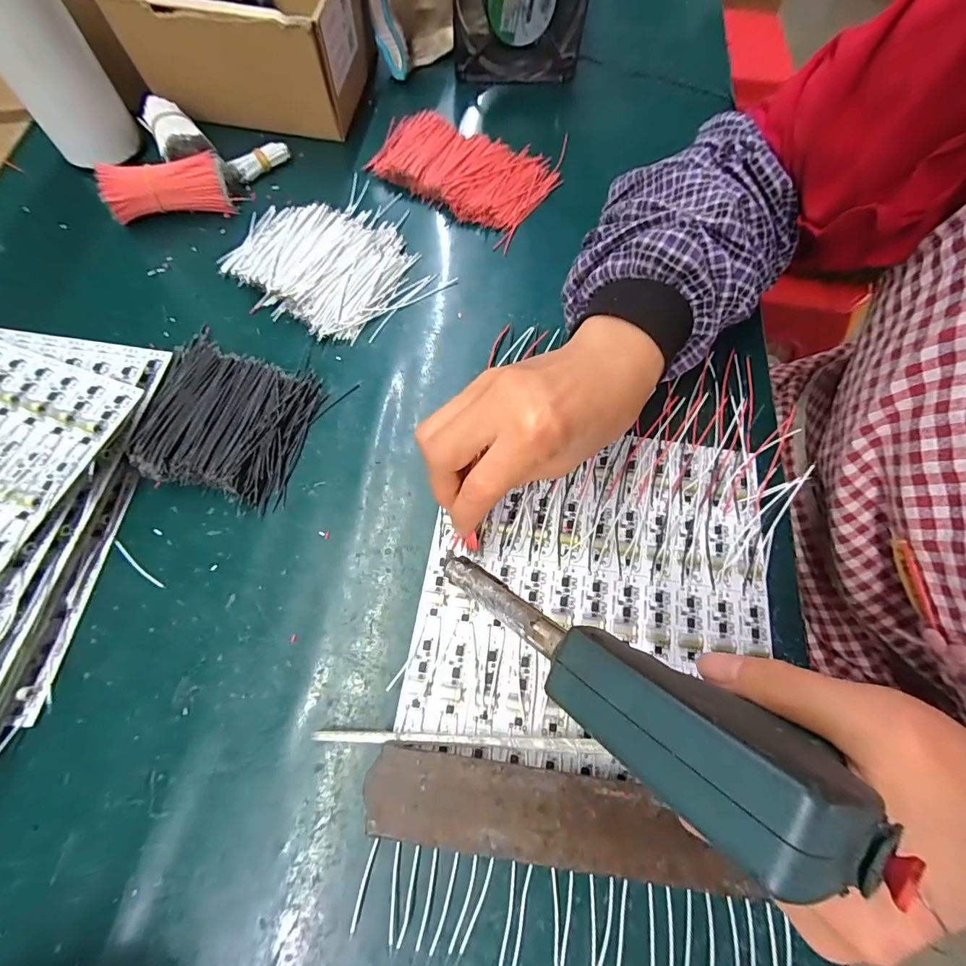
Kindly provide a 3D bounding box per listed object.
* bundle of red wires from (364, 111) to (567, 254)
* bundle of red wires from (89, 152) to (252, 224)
[{"bbox_3d":[-0.016,-0.278,0.383,0.152,0.017,0.109,30,69,10],"label":"bundle of red wires"},{"bbox_3d":[-0.246,-0.231,0.347,0.092,0.033,0.029,-14,69,-8],"label":"bundle of red wires"}]

